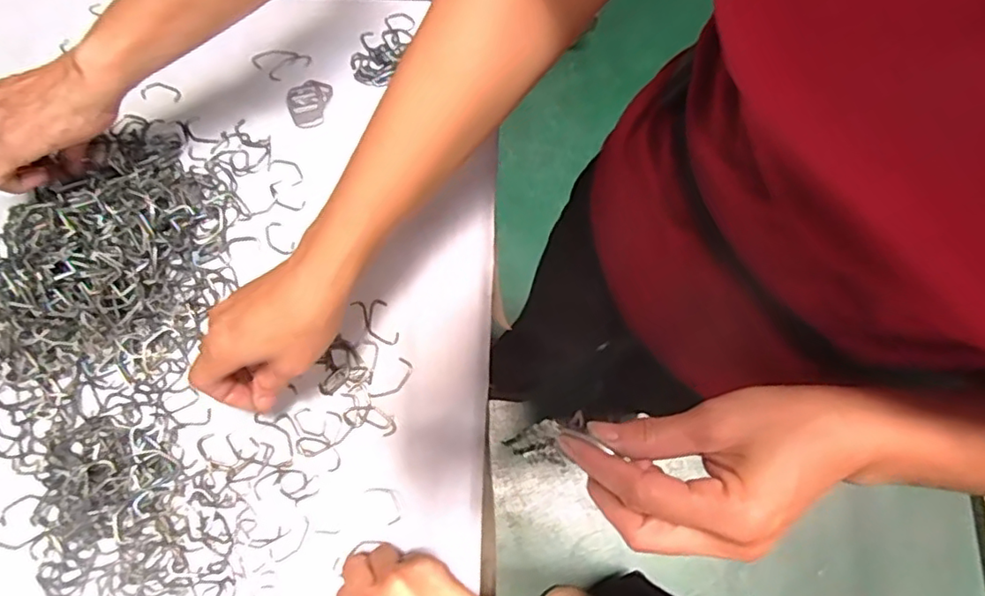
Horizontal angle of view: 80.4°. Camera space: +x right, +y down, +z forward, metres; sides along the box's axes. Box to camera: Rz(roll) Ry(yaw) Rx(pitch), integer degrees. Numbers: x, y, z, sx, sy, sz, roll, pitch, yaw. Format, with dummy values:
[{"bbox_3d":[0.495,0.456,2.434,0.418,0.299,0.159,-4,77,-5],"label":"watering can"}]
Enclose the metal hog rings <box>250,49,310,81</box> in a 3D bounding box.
[{"bbox_3d":[-0.186,-0.209,0.512,0.047,0.004,0.031,-28,77,-10],"label":"metal hog rings"}]

